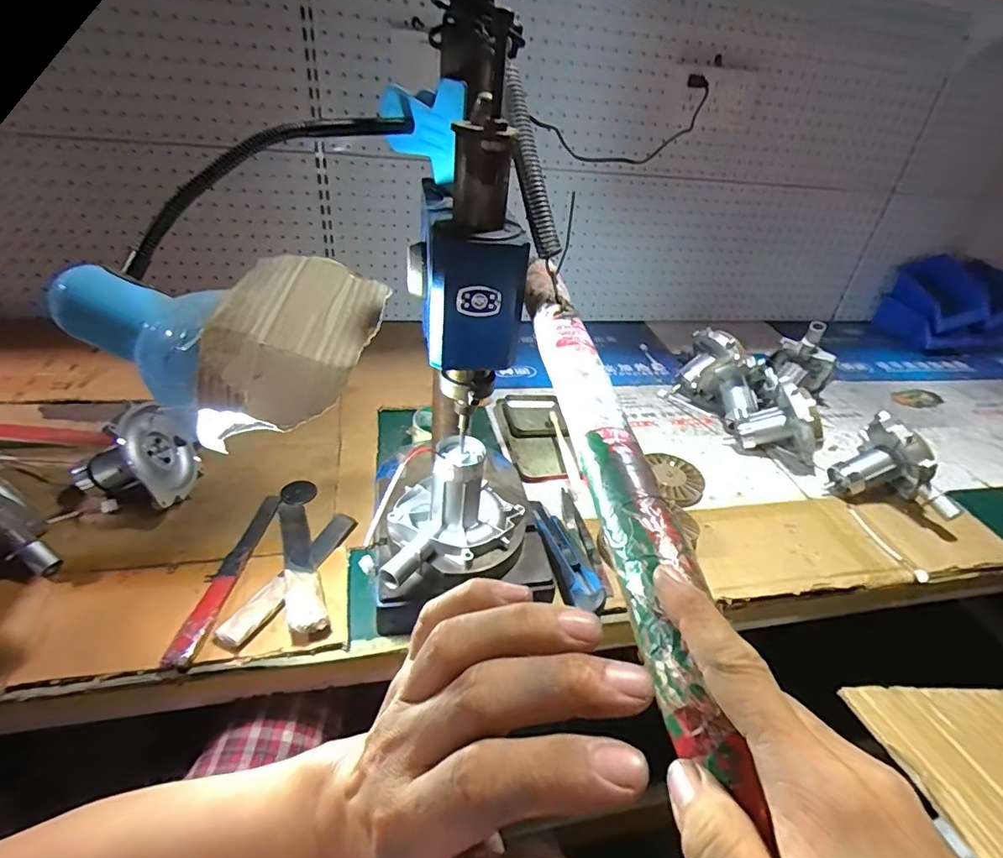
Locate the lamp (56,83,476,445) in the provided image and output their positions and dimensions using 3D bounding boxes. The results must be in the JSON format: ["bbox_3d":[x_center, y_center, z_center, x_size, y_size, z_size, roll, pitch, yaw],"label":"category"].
[{"bbox_3d":[-0.144,-0.151,0.420,0.199,0.192,0.326,22,38,22],"label":"lamp"}]

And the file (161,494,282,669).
[{"bbox_3d":[-0.305,0.156,0.590,0.027,0.018,0.249,5,35,-2],"label":"file"}]

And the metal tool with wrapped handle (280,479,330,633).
[{"bbox_3d":[-0.239,0.138,0.623,0.040,0.035,0.273,-9,37,-20],"label":"metal tool with wrapped handle"}]

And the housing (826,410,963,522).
[{"bbox_3d":[0.578,0.061,0.750,0.098,0.117,0.152,-26,46,-37],"label":"housing"}]

